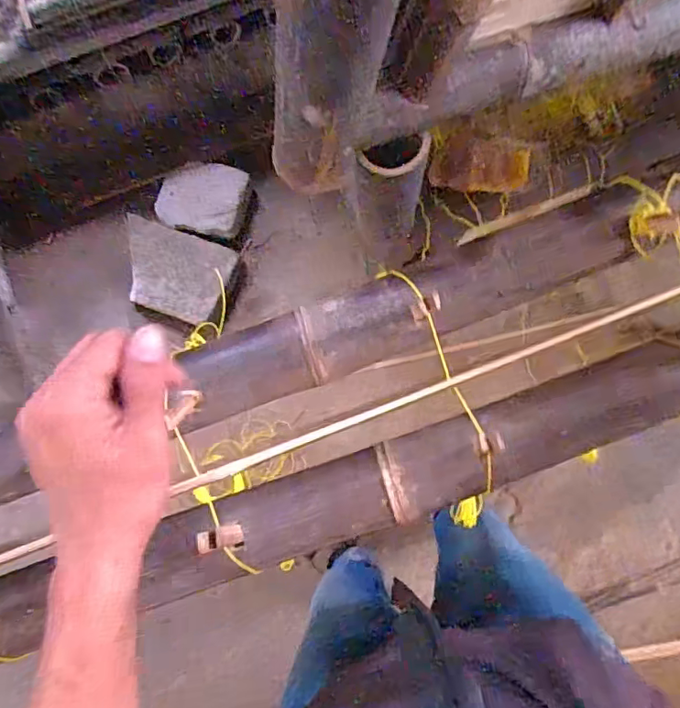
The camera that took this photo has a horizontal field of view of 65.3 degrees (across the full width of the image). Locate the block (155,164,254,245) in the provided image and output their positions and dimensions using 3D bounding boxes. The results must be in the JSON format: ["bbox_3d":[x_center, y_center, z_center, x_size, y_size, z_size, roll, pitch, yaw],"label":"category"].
[{"bbox_3d":[-0.328,-0.368,1.258,0.203,0.050,0.172,14,84,1],"label":"block"}]

